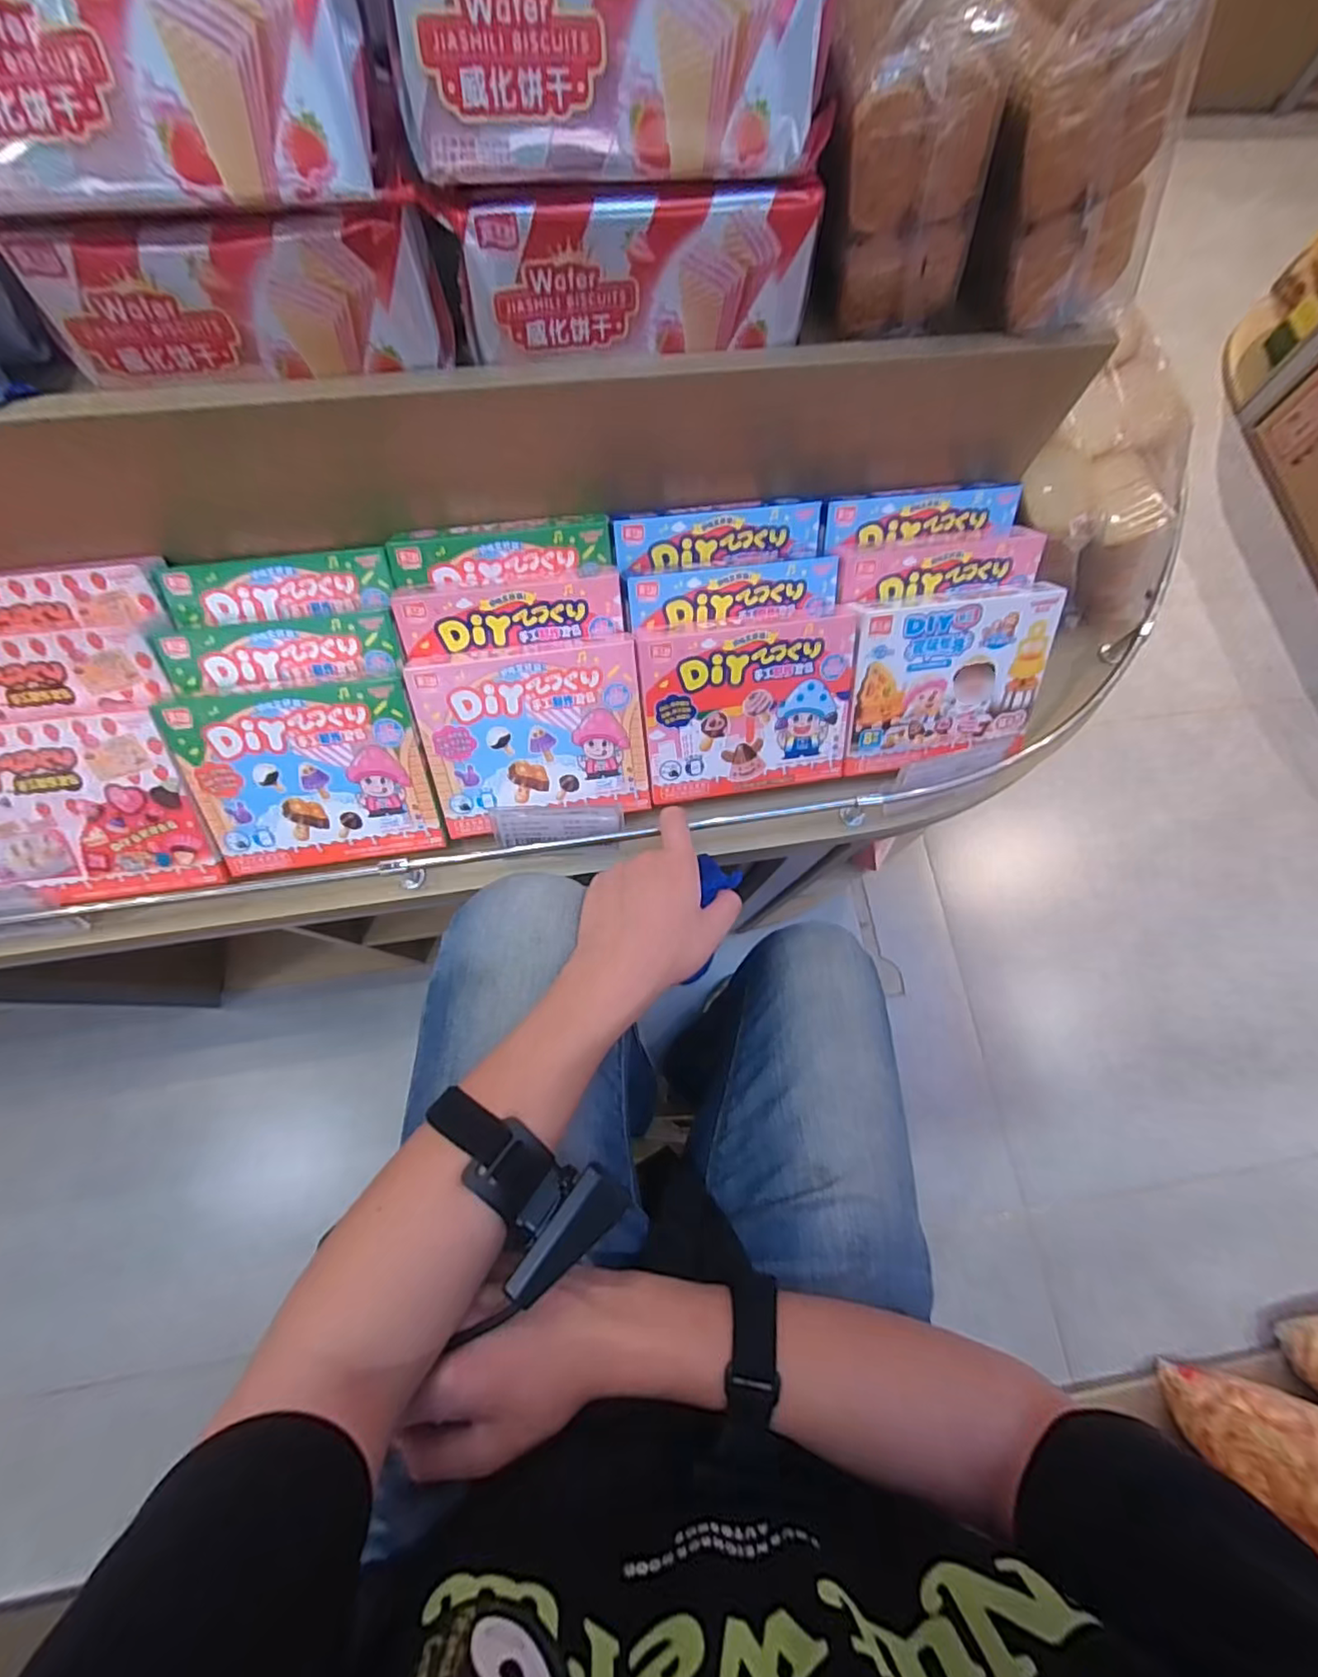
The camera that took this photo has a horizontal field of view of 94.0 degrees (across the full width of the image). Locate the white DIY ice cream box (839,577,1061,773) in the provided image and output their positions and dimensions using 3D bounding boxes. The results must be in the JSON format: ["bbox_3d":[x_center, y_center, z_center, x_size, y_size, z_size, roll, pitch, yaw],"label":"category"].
[{"bbox_3d":[0.218,-0.120,0.473,0.153,0.124,0.028,-9,33,-5],"label":"white DIY ice cream box"}]

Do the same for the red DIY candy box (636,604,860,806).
[{"bbox_3d":[0.064,-0.098,0.460,0.153,0.127,0.034,-8,33,-6],"label":"red DIY candy box"}]

